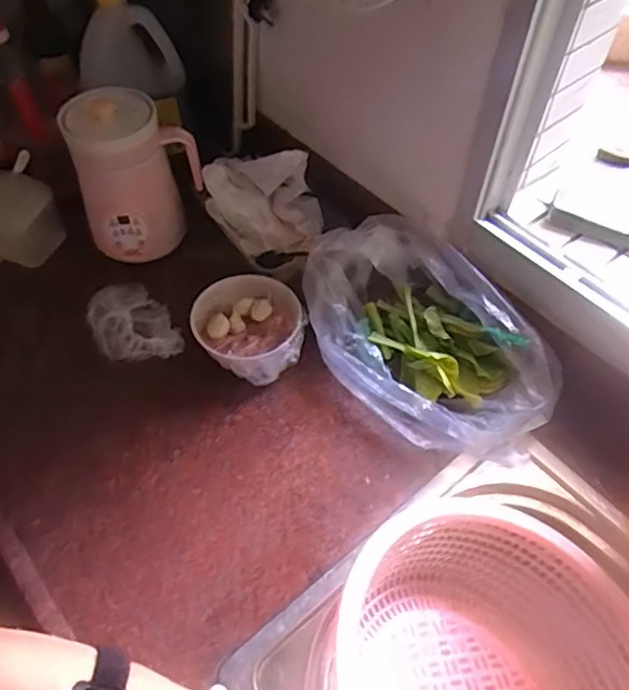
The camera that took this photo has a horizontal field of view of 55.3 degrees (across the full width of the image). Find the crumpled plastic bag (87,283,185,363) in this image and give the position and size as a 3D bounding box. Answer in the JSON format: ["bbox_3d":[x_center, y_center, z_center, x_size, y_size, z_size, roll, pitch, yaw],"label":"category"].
[{"bbox_3d":[-0.216,-0.028,0.712,0.088,0.039,0.112,-22,57,-17],"label":"crumpled plastic bag"}]

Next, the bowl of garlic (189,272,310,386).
[{"bbox_3d":[-0.072,-0.019,0.703,0.122,0.060,0.119,1,53,-1],"label":"bowl of garlic"}]

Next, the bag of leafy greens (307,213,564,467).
[{"bbox_3d":[0.120,-0.006,0.663,0.169,0.116,0.292,-31,60,-22],"label":"bag of leafy greens"}]

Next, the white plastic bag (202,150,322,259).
[{"bbox_3d":[-0.069,-0.180,0.749,0.146,0.113,0.085,8,54,5],"label":"white plastic bag"}]

